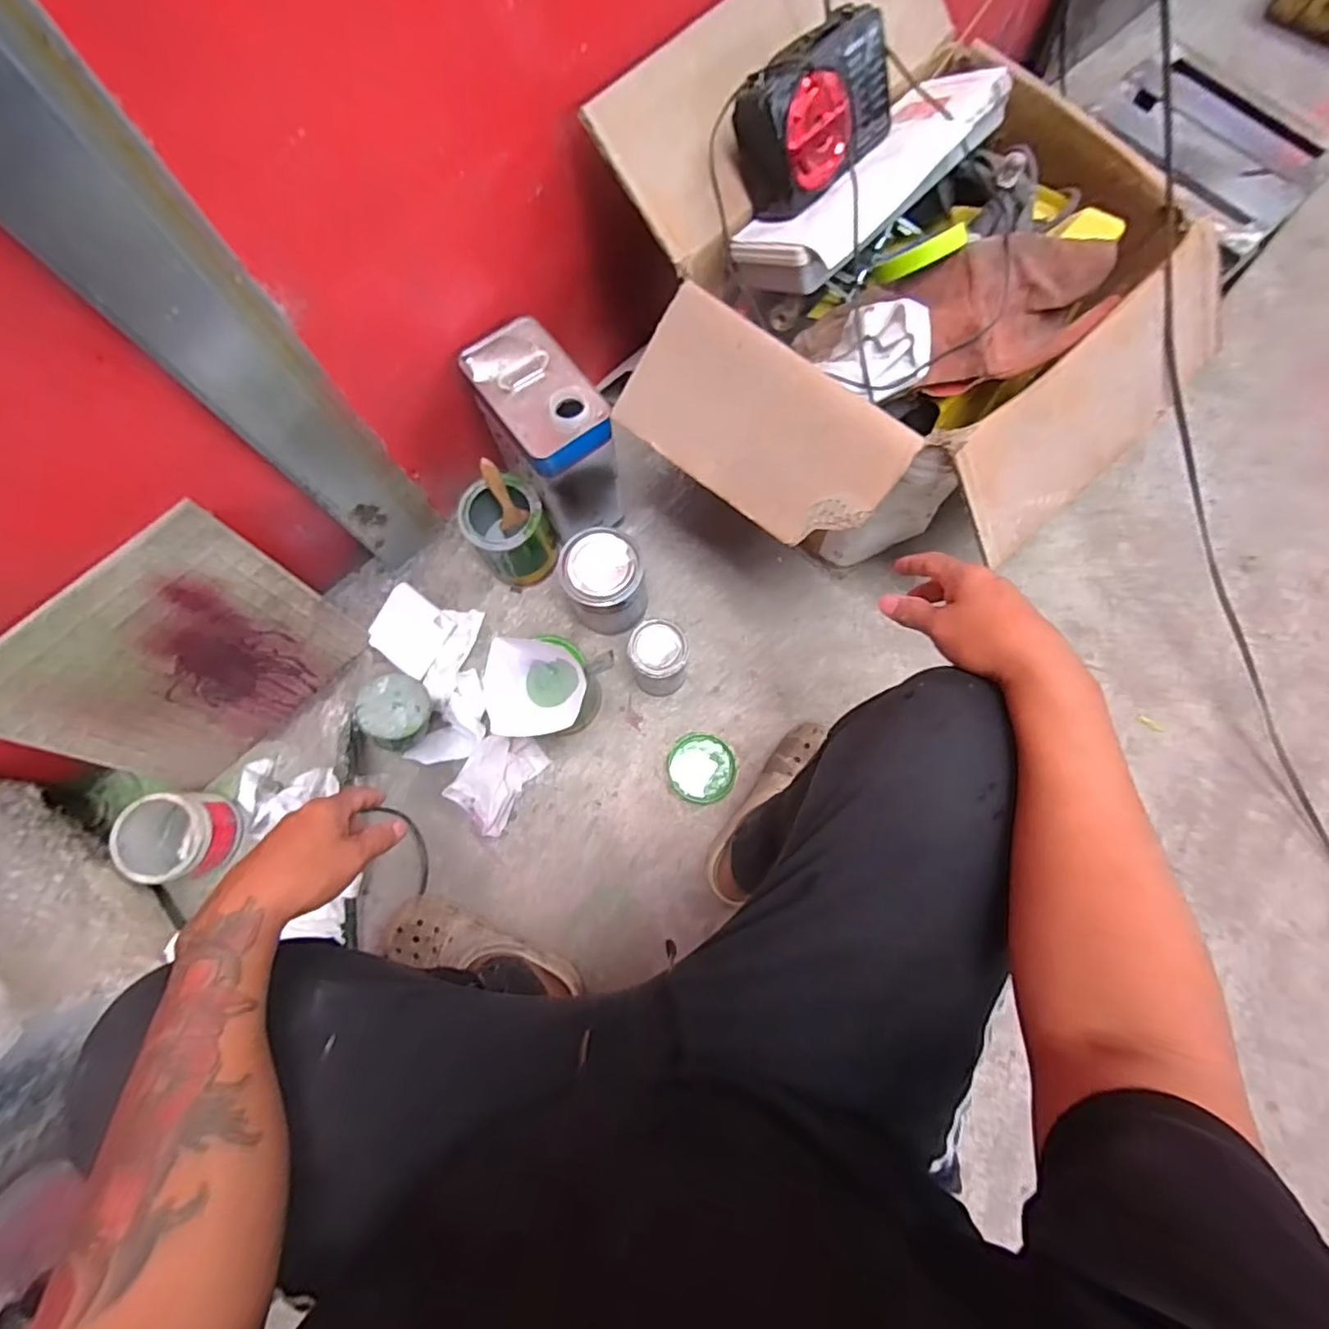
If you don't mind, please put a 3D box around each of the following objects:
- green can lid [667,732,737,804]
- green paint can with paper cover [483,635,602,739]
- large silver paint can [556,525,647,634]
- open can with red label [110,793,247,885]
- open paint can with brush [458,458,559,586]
[{"bbox_3d":[0.052,0.141,0.815,0.090,0.004,0.090,0,76,0],"label":"green can lid"},{"bbox_3d":[-0.145,0.036,0.748,0.120,0.169,0.118,-5,76,-1],"label":"green paint can with paper cover"},{"bbox_3d":[-0.077,-0.106,0.799,0.108,0.142,0.102,0,76,0],"label":"large silver paint can"},{"bbox_3d":[-0.601,0.214,0.750,0.110,0.082,0.100,0,76,0],"label":"open can with red label"},{"bbox_3d":[-0.206,-0.179,0.808,0.096,0.156,0.104,0,76,0],"label":"open paint can with brush"}]

